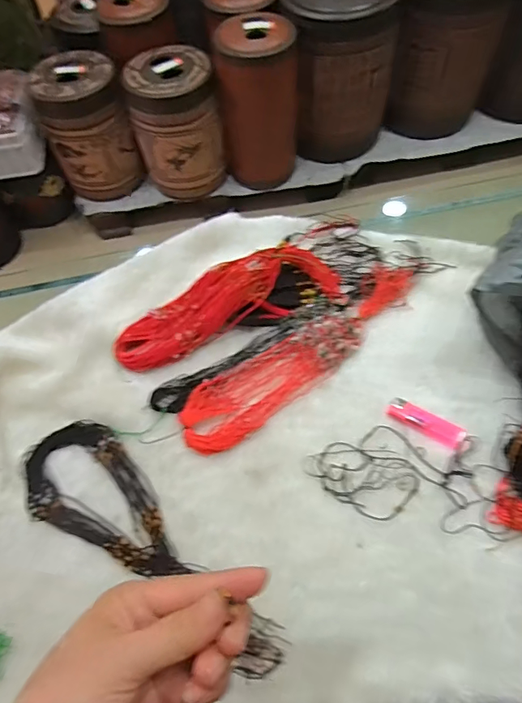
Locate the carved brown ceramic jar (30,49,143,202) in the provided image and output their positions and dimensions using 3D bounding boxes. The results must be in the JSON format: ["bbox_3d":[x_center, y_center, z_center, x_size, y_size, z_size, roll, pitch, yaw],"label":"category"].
[{"bbox_3d":[-0.614,-0.794,1.711,0.283,0.404,0.252,-23,62,-9],"label":"carved brown ceramic jar"}]

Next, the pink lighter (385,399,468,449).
[{"bbox_3d":[0.175,0.076,0.508,0.080,0.014,0.028,30,66,19],"label":"pink lighter"}]

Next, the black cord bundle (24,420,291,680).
[{"bbox_3d":[-0.112,0.184,0.467,0.325,0.017,0.102,33,67,20],"label":"black cord bundle"}]

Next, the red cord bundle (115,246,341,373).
[{"bbox_3d":[-0.043,-0.061,0.574,0.273,0.044,0.078,-23,61,-9],"label":"red cord bundle"}]

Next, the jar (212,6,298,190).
[{"bbox_3d":[-0.008,-0.818,1.630,0.258,0.524,0.216,-1,60,3],"label":"jar"}]

